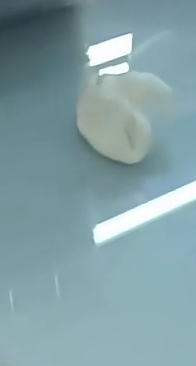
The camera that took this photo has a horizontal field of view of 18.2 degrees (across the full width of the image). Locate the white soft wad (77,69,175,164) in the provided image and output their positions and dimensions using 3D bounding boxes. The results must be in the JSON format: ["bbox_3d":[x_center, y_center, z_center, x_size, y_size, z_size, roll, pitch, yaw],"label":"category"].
[{"bbox_3d":[0.014,-0.045,0.373,0.049,0.026,0.052,2,52,-3],"label":"white soft wad"}]

